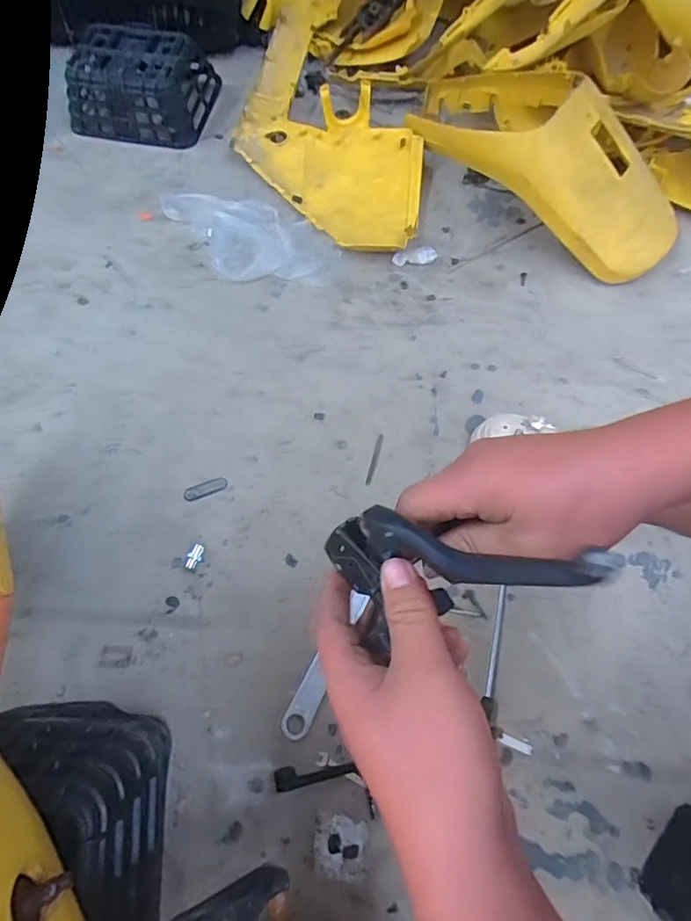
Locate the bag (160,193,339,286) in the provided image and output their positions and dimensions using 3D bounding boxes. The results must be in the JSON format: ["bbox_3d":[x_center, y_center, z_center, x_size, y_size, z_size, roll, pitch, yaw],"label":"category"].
[{"bbox_3d":[-0.204,-0.458,1.037,0.400,0.017,0.190,11,67,5],"label":"bag"}]

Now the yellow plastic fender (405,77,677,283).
[{"bbox_3d":[0.403,-0.595,0.993,0.264,0.185,0.561,-42,73,-16],"label":"yellow plastic fender"}]

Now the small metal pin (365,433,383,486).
[{"bbox_3d":[0.048,-0.002,0.838,0.009,0.005,0.094,15,68,7],"label":"small metal pin"}]

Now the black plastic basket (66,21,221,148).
[{"bbox_3d":[-0.474,-0.868,1.156,0.302,0.112,0.233,11,67,5],"label":"black plastic basket"}]

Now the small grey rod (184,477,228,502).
[{"bbox_3d":[-0.227,0.047,0.820,0.070,0.004,0.023,-19,68,-8],"label":"small grey rod"}]

